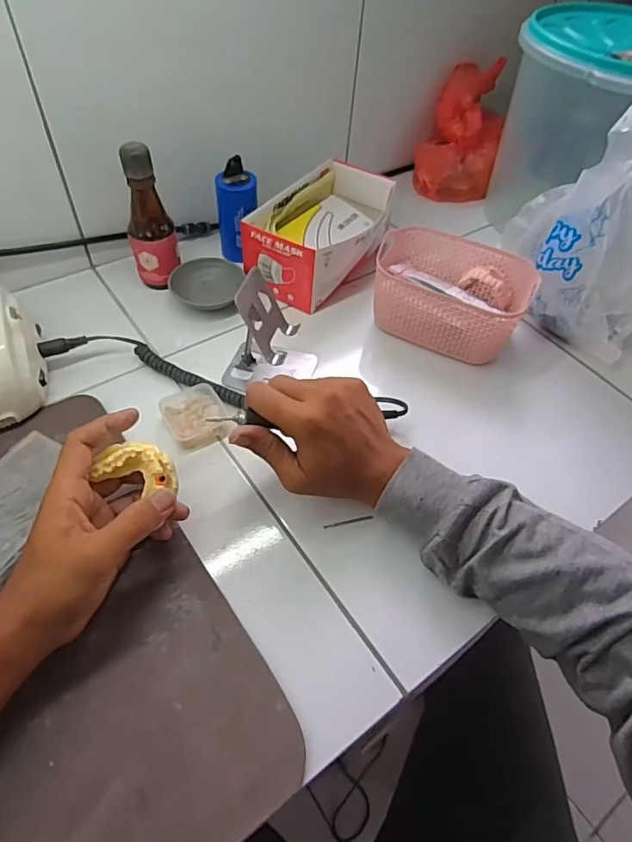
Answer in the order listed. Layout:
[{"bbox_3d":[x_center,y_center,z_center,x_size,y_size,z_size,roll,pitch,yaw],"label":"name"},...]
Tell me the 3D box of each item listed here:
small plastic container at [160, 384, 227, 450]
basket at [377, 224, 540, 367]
[{"bbox_3d":[-0.120,-0.008,0.500,0.055,0.018,0.063,-19,56,-18],"label":"small plastic container"},{"bbox_3d":[0.151,-0.148,0.589,0.169,0.069,0.119,24,54,14],"label":"basket"}]

